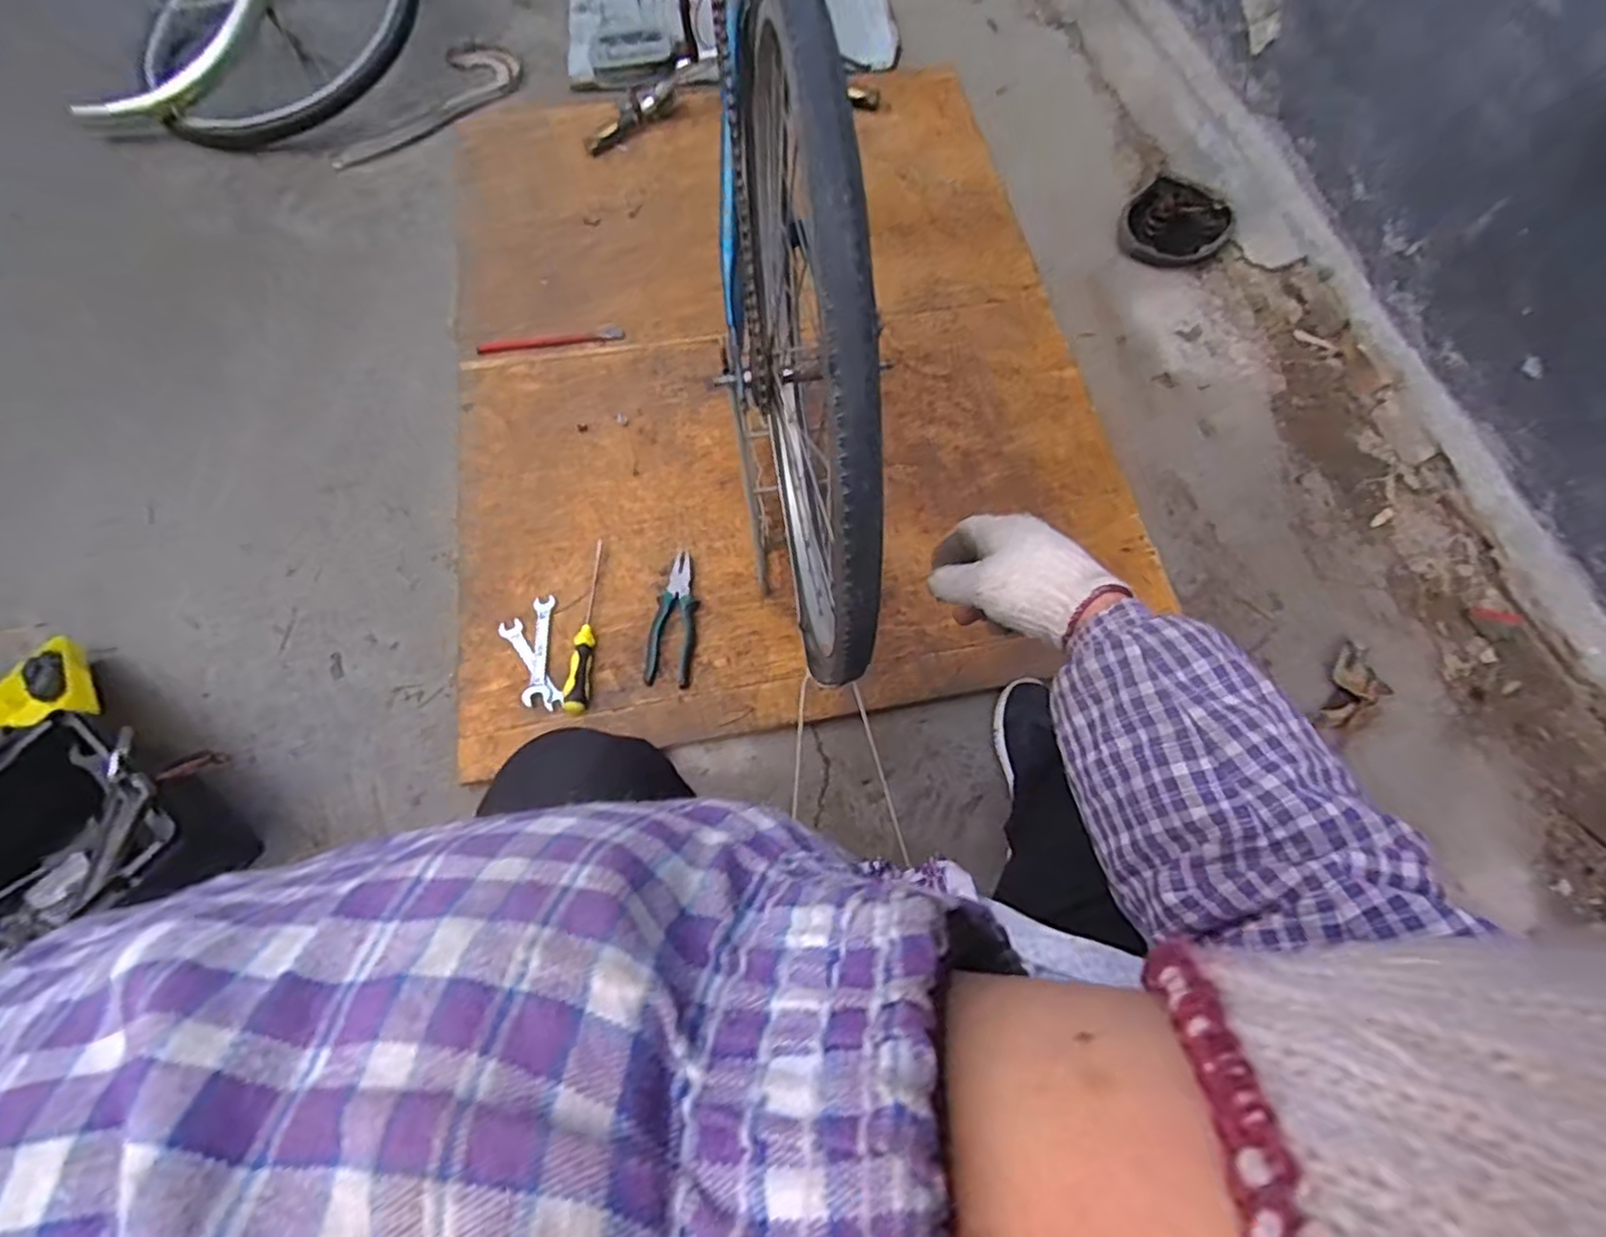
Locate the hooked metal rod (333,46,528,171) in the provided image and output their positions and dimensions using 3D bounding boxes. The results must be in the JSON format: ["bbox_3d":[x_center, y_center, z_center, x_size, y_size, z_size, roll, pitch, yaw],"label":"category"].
[{"bbox_3d":[-0.745,-0.999,1.375,0.174,0.033,0.433,37,70,10],"label":"hooked metal rod"}]

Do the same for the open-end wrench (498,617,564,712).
[{"bbox_3d":[-0.360,0.061,0.943,0.030,0.011,0.145,-32,73,-13],"label":"open-end wrench"}]

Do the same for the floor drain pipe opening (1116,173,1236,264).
[{"bbox_3d":[0.651,-0.691,1.246,0.167,0.084,0.169,-2,70,6],"label":"floor drain pipe opening"}]

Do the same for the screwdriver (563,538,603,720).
[{"bbox_3d":[-0.293,0.006,0.958,0.032,0.027,0.246,0,69,-2],"label":"screwdriver"}]

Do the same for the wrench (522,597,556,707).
[{"bbox_3d":[-0.349,0.042,0.949,0.031,0.013,0.151,-3,69,-3],"label":"wrench"}]

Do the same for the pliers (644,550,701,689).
[{"bbox_3d":[-0.173,0.000,0.968,0.060,0.021,0.186,5,69,0],"label":"pliers"}]

